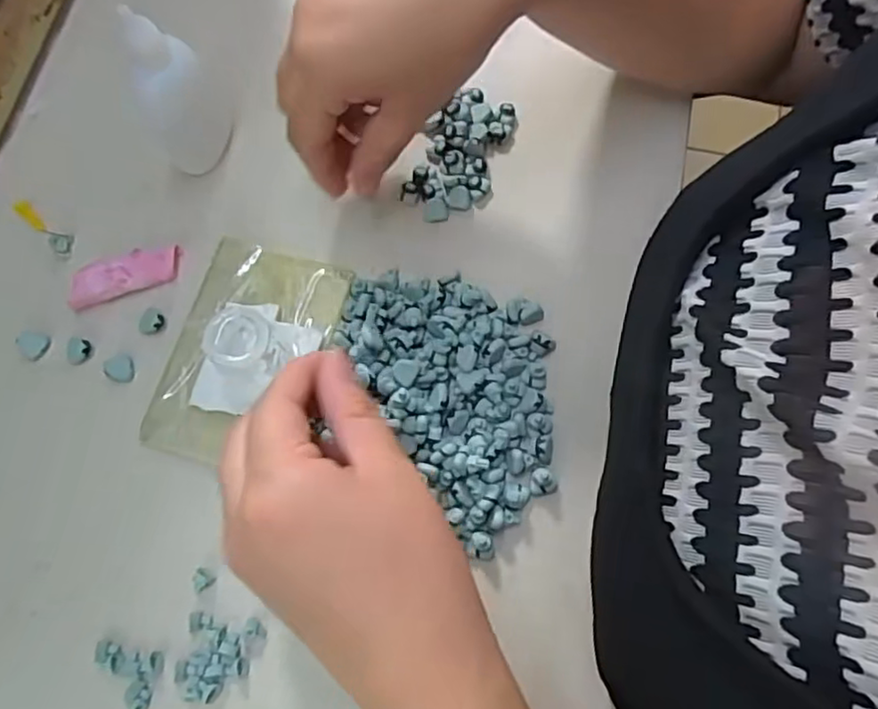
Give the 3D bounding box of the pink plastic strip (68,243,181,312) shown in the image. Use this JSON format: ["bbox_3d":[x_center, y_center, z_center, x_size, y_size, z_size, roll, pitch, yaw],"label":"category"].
[{"bbox_3d":[-0.152,-0.039,0.312,0.054,0.013,0.020,-21,75,-7],"label":"pink plastic strip"}]

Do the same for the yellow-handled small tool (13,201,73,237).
[{"bbox_3d":[-0.199,-0.067,0.322,0.033,0.004,0.008,36,77,9],"label":"yellow-handled small tool"}]

